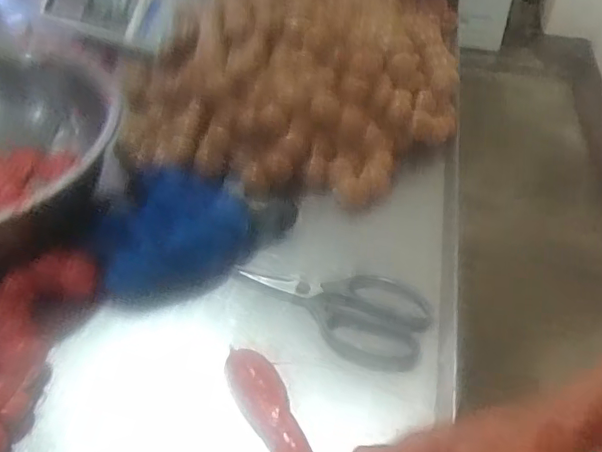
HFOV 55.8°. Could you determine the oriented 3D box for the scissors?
[{"bbox_3d":[0.028,0.073,0.549,0.186,0.005,0.103,17,45,15],"label":"scissors"}]

